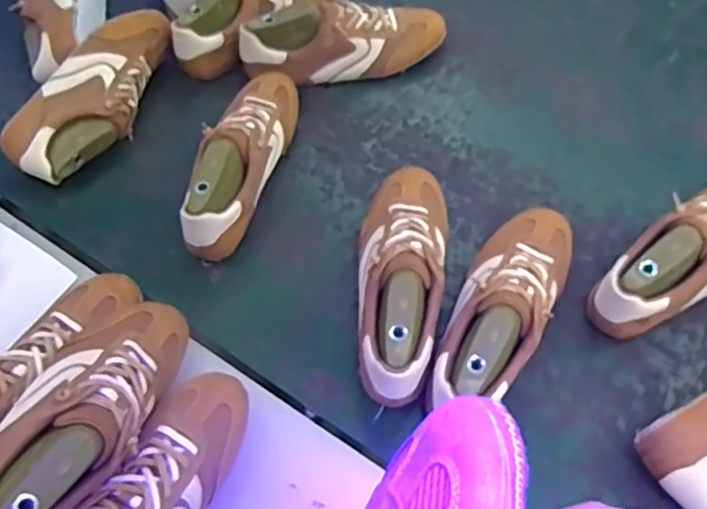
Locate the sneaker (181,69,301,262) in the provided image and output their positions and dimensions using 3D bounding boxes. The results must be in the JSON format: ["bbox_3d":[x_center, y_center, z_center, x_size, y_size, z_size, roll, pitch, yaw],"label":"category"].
[{"bbox_3d":[-0.135,-0.117,0.772,0.082,0.091,0.261,12,61,10],"label":"sneaker"}]

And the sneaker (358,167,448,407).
[{"bbox_3d":[0.048,0.024,0.666,0.087,0.094,0.268,2,64,5],"label":"sneaker"}]

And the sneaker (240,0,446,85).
[{"bbox_3d":[-0.012,-0.281,0.855,0.258,0.092,0.082,-10,59,-3],"label":"sneaker"}]

